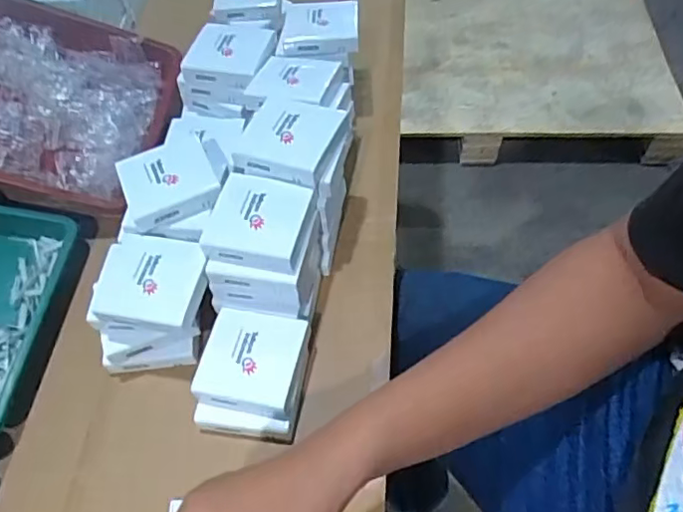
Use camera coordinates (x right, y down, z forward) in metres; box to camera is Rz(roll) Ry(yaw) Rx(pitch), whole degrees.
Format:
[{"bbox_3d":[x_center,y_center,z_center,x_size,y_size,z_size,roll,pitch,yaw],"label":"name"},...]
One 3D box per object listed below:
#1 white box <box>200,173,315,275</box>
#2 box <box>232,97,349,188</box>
[{"bbox_3d":[-0.074,-0.030,0.524,0.082,0.025,0.081,12,57,11],"label":"white box"},{"bbox_3d":[-0.049,-0.113,0.553,0.088,0.026,0.091,15,58,13],"label":"box"}]

